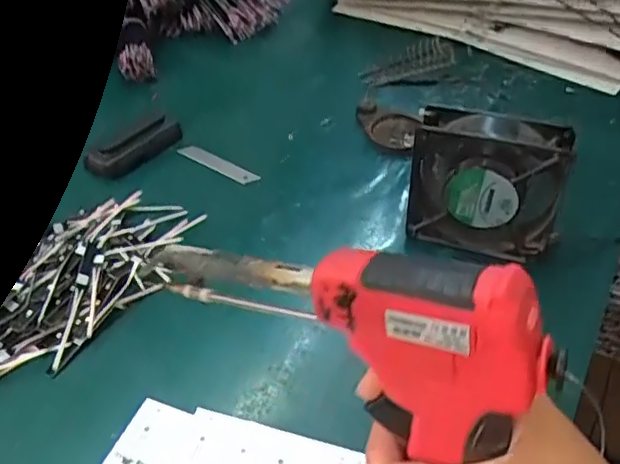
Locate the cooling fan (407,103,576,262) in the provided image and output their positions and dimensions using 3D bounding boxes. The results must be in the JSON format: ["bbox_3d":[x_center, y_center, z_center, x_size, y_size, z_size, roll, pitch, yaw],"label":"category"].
[{"bbox_3d":[0.148,-0.037,0.522,0.123,0.118,0.044,13,44,15],"label":"cooling fan"}]

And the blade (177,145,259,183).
[{"bbox_3d":[-0.099,-0.072,0.649,0.100,0.004,0.018,25,61,23],"label":"blade"}]

